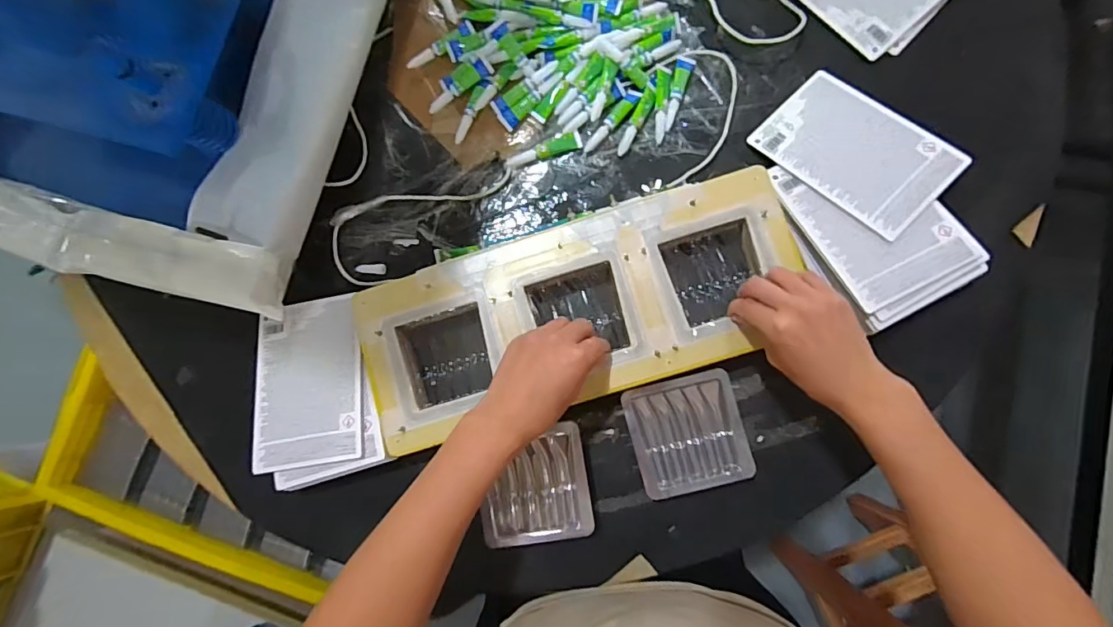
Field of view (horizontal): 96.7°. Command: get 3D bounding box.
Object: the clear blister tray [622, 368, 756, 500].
[{"bbox_3d":[0.126,0.116,0.480,0.102,0.023,0.107,-15,81,3],"label":"clear blister tray"}]

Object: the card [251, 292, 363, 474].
[{"bbox_3d":[-0.251,0.067,0.503,0.116,0.011,0.168,-11,72,8],"label":"card"}]

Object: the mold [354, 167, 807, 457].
[{"bbox_3d":[0.020,-0.001,0.490,0.417,0.041,0.169,-18,81,2],"label":"mold"}]

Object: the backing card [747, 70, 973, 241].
[{"bbox_3d":[0.296,-0.162,0.489,0.116,0.005,0.170,-43,71,-4],"label":"backing card"}]

